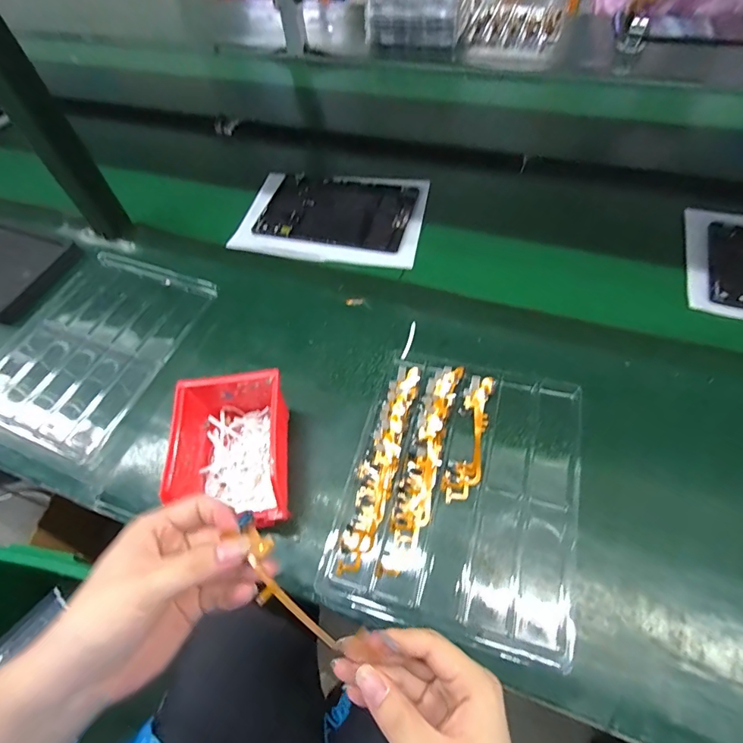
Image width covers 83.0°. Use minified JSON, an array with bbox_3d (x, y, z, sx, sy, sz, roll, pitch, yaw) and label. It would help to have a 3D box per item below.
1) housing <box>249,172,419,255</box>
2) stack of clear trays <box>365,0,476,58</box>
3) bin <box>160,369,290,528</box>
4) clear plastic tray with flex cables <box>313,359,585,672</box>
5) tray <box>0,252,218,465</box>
[{"bbox_3d":[-0.054,-0.256,0.668,0.232,0.008,0.153,10,57,11],"label":"housing"},{"bbox_3d":[0.126,-0.929,1.050,0.248,0.124,0.276,10,57,11],"label":"stack of clear trays"},{"bbox_3d":[-0.136,0.078,0.415,0.099,0.073,0.136,-6,56,1],"label":"bin"},{"bbox_3d":[0.089,0.113,0.417,0.214,0.020,0.258,12,58,12],"label":"clear plastic tray with flex cables"},{"bbox_3d":[-0.364,-0.041,0.555,0.222,0.018,0.274,17,59,15],"label":"tray"}]

